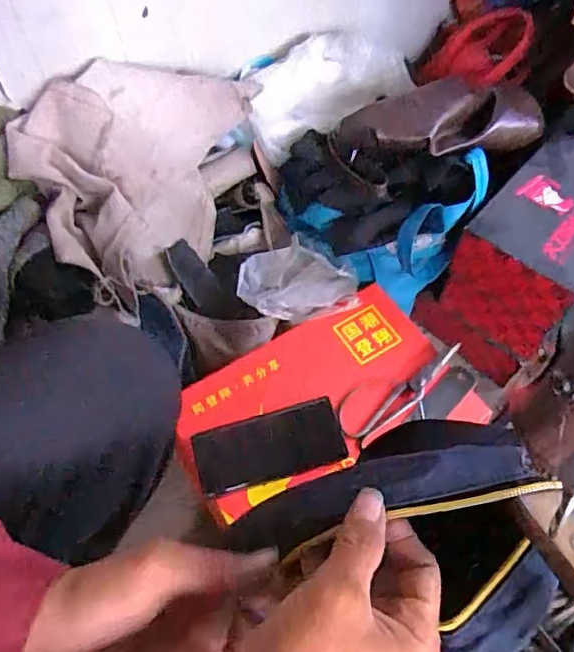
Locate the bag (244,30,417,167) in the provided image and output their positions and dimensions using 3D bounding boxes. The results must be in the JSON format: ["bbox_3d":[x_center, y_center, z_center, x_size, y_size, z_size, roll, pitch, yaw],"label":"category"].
[{"bbox_3d":[0.043,-0.301,0.703,0.203,0.062,0.105,-25,62,-13],"label":"bag"}]

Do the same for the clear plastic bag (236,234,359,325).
[{"bbox_3d":[0.011,-0.053,0.666,0.137,0.037,0.094,-11,60,-5],"label":"clear plastic bag"}]

